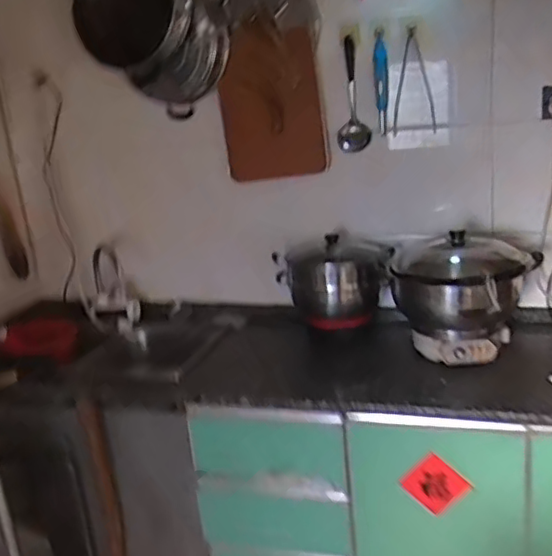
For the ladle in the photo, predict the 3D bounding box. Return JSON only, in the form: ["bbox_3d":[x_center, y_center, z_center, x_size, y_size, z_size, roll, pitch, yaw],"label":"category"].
[{"bbox_3d":[0.213,-0.509,1.766,0.094,0.294,0.081,-1,18,11],"label":"ladle"}]

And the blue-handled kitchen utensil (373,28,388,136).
[{"bbox_3d":[0.295,-0.547,1.768,0.037,0.266,0.034,-3,18,6],"label":"blue-handled kitchen utensil"}]

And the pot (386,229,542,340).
[{"bbox_3d":[0.468,0.010,1.613,0.368,0.205,0.333,1,19,18],"label":"pot"}]

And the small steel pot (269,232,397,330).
[{"bbox_3d":[0.176,0.013,1.798,0.316,0.226,0.215,5,20,28],"label":"small steel pot"}]

